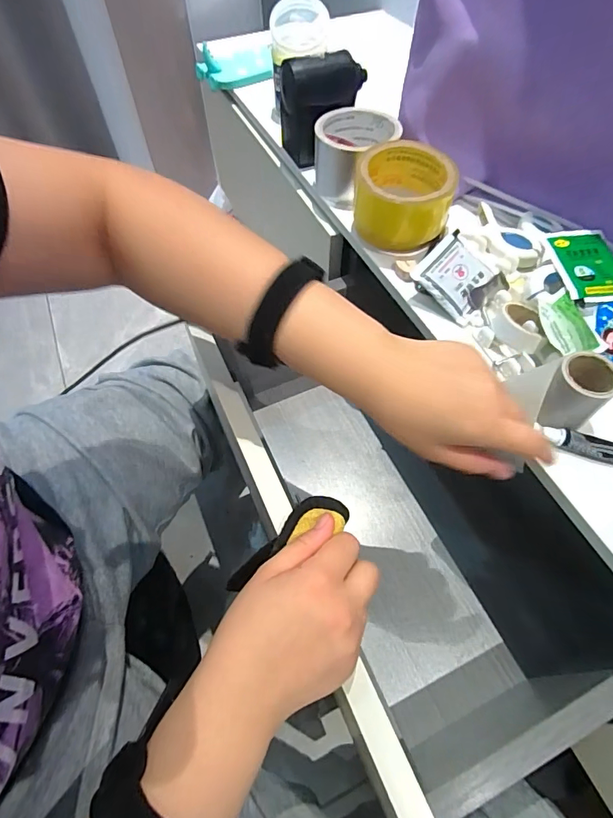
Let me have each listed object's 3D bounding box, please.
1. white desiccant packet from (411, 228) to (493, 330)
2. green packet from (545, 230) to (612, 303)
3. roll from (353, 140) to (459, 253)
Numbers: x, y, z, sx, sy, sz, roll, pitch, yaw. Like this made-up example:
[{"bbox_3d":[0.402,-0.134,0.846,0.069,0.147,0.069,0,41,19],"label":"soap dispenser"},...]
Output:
[{"bbox_3d":[0.136,-0.120,0.395,0.059,0.007,0.065,-44,89,-10],"label":"white desiccant packet"},{"bbox_3d":[0.252,-0.129,0.387,0.068,0.006,0.074,-7,69,-13],"label":"green packet"},{"bbox_3d":[0.094,-0.207,0.432,0.090,0.065,0.090,0,58,0],"label":"roll"}]

